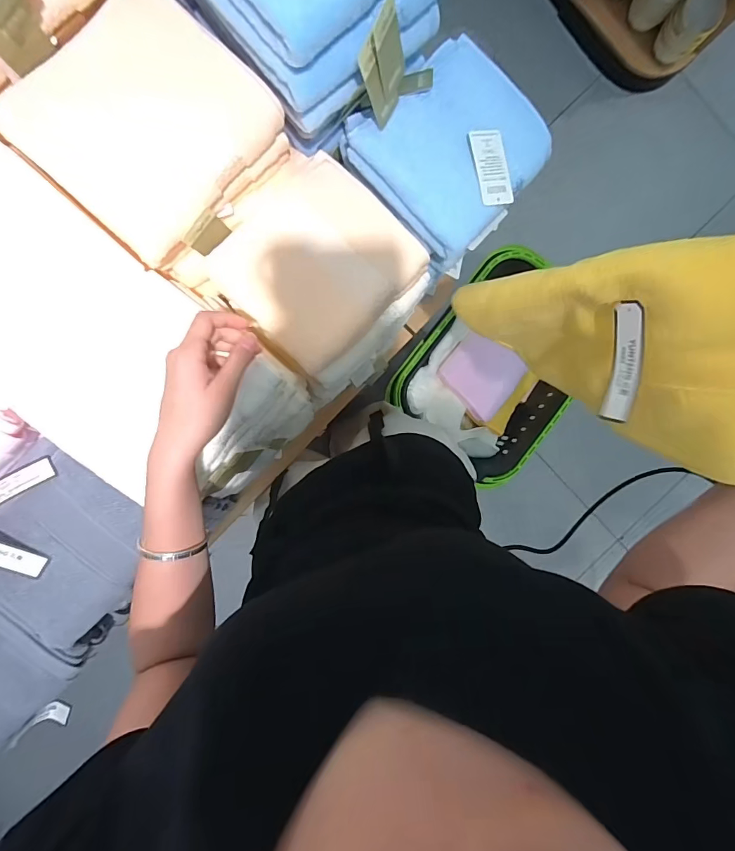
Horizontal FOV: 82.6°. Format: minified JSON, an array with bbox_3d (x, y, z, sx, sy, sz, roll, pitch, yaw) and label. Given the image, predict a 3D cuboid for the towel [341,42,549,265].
[{"bbox_3d":[0.094,-0.301,0.450,0.190,0.031,0.179,-40,96,0],"label":"towel"}]

